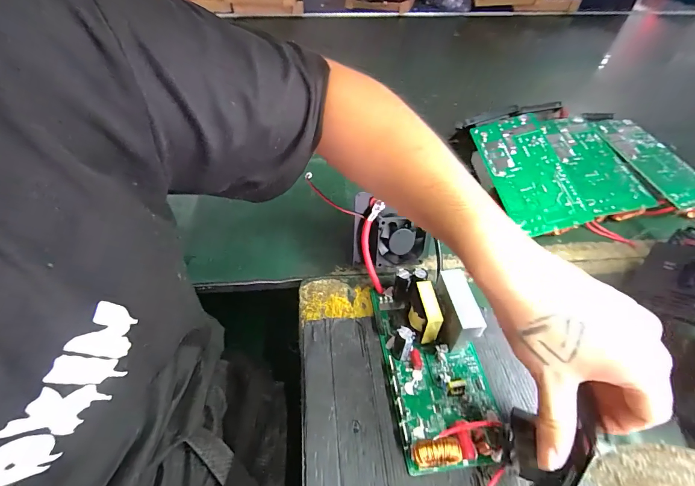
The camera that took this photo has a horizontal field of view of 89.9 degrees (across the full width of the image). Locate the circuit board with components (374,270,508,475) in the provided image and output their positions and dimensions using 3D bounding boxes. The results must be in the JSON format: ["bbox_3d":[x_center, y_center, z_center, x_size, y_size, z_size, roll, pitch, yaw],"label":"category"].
[{"bbox_3d":[0.086,0.107,0.337,0.094,0.056,0.179,-5,48,-4],"label":"circuit board with components"}]

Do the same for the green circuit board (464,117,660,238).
[{"bbox_3d":[0.300,-0.109,0.495,0.199,0.025,0.190,-9,62,-9],"label":"green circuit board"}]

